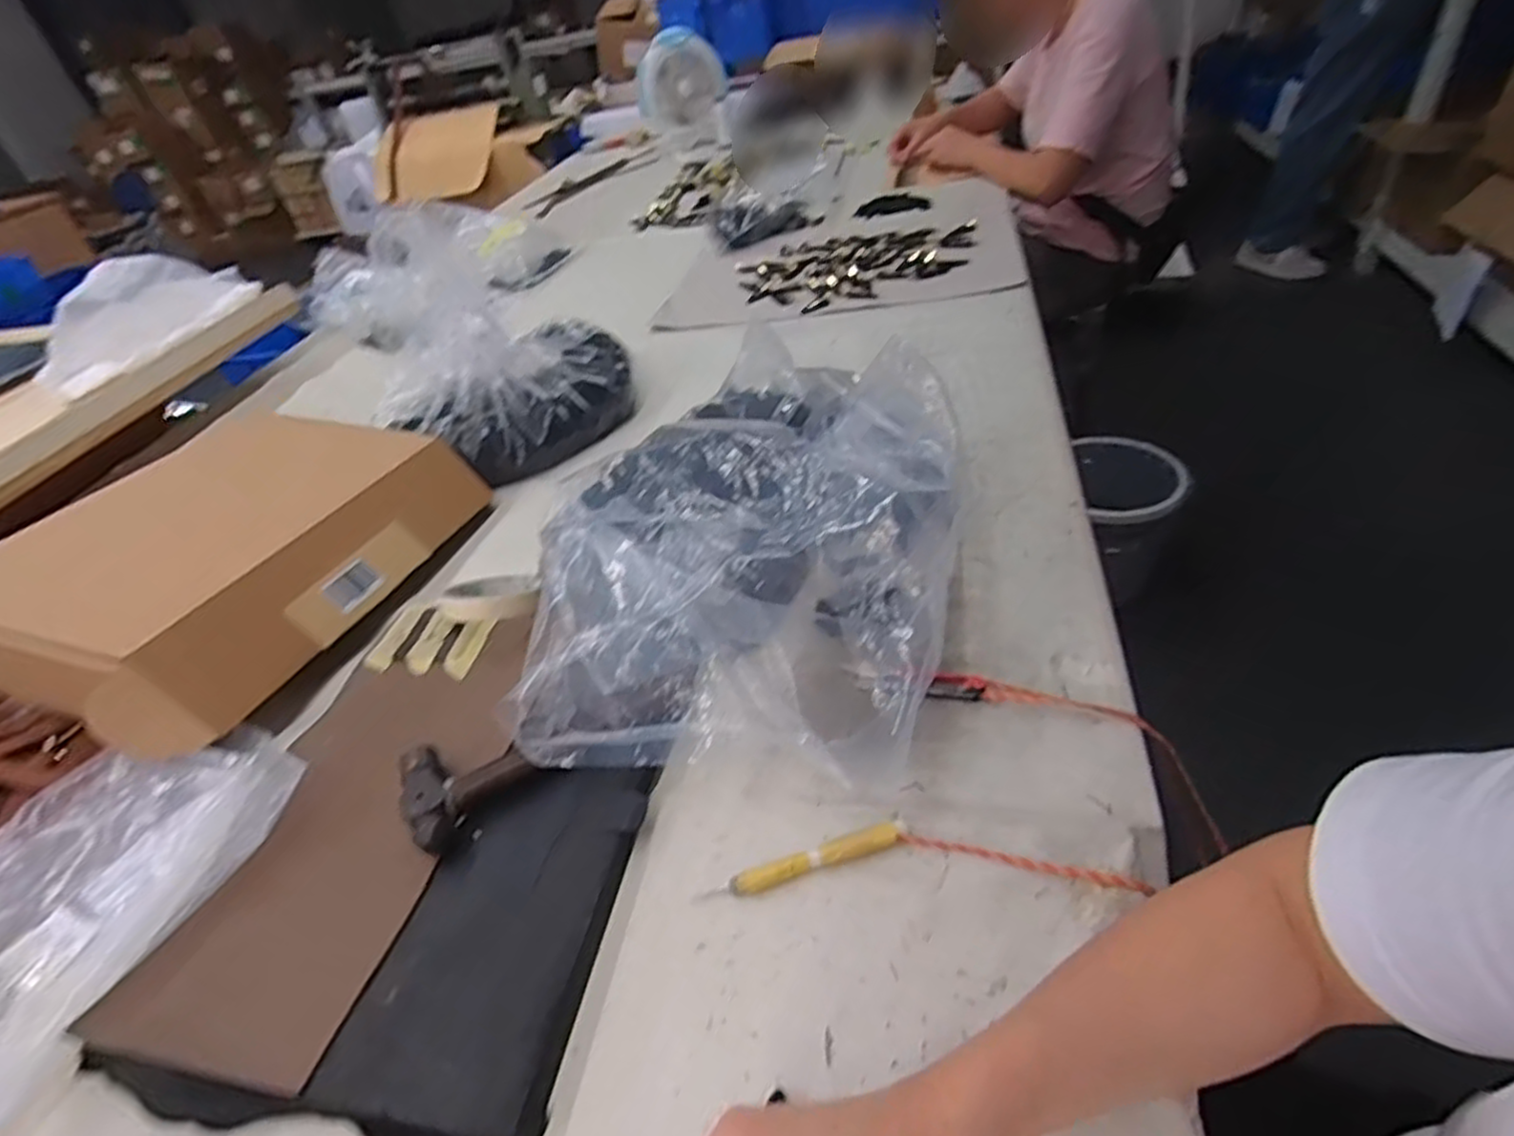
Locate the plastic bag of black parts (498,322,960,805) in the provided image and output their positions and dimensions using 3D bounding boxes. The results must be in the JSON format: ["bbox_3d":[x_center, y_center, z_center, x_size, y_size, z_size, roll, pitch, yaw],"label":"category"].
[{"bbox_3d":[-0.009,-0.043,0.595,0.311,0.134,0.414,-8,39,5],"label":"plastic bag of black parts"}]

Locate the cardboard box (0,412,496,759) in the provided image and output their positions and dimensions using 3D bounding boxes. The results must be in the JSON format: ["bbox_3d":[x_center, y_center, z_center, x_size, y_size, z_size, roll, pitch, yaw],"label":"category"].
[{"bbox_3d":[-0.481,-0.020,0.689,0.287,0.098,0.390,5,42,19],"label":"cardboard box"}]

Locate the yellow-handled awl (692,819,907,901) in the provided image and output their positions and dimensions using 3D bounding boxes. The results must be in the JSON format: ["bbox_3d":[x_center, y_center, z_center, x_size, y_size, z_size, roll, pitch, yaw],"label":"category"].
[{"bbox_3d":[0.027,0.169,0.428,0.122,0.016,0.012,-16,40,-6],"label":"yellow-handled awl"}]

